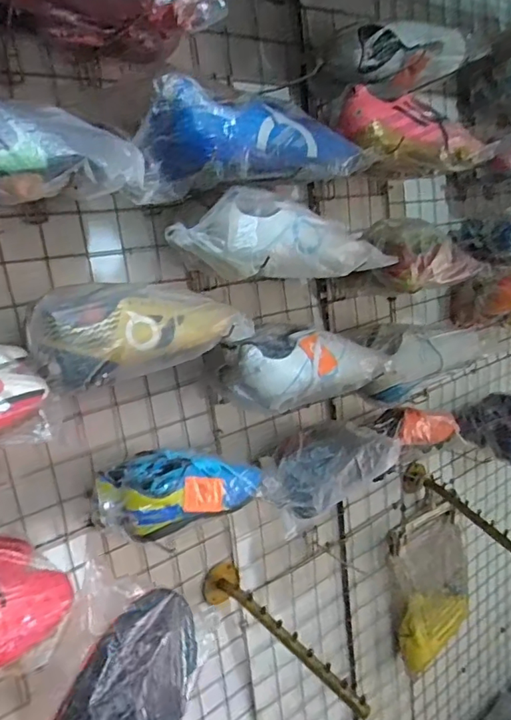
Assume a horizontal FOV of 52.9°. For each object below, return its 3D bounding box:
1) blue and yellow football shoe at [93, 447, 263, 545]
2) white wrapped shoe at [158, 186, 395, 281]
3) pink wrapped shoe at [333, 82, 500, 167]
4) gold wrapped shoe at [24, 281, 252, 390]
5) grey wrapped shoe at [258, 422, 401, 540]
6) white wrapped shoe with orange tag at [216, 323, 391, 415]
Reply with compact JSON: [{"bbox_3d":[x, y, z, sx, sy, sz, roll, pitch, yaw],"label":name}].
[{"bbox_3d":[-0.094,0.157,0.663,0.119,0.069,0.200,7,18,43],"label":"blue and yellow football shoe"},{"bbox_3d":[0.042,-0.155,0.652,0.292,0.102,0.078,-13,15,-29],"label":"white wrapped shoe"},{"bbox_3d":[0.238,-0.330,0.777,0.248,0.107,0.115,6,9,-18],"label":"pink wrapped shoe"},{"bbox_3d":[-0.119,-0.038,0.572,0.243,0.089,0.081,-13,15,-28],"label":"gold wrapped shoe"},{"bbox_3d":[0.099,0.169,0.807,0.274,0.096,0.120,-15,16,-35],"label":"grey wrapped shoe"},{"bbox_3d":[0.081,0.003,0.714,0.255,0.097,0.079,-14,15,-30],"label":"white wrapped shoe with orange tag"}]

